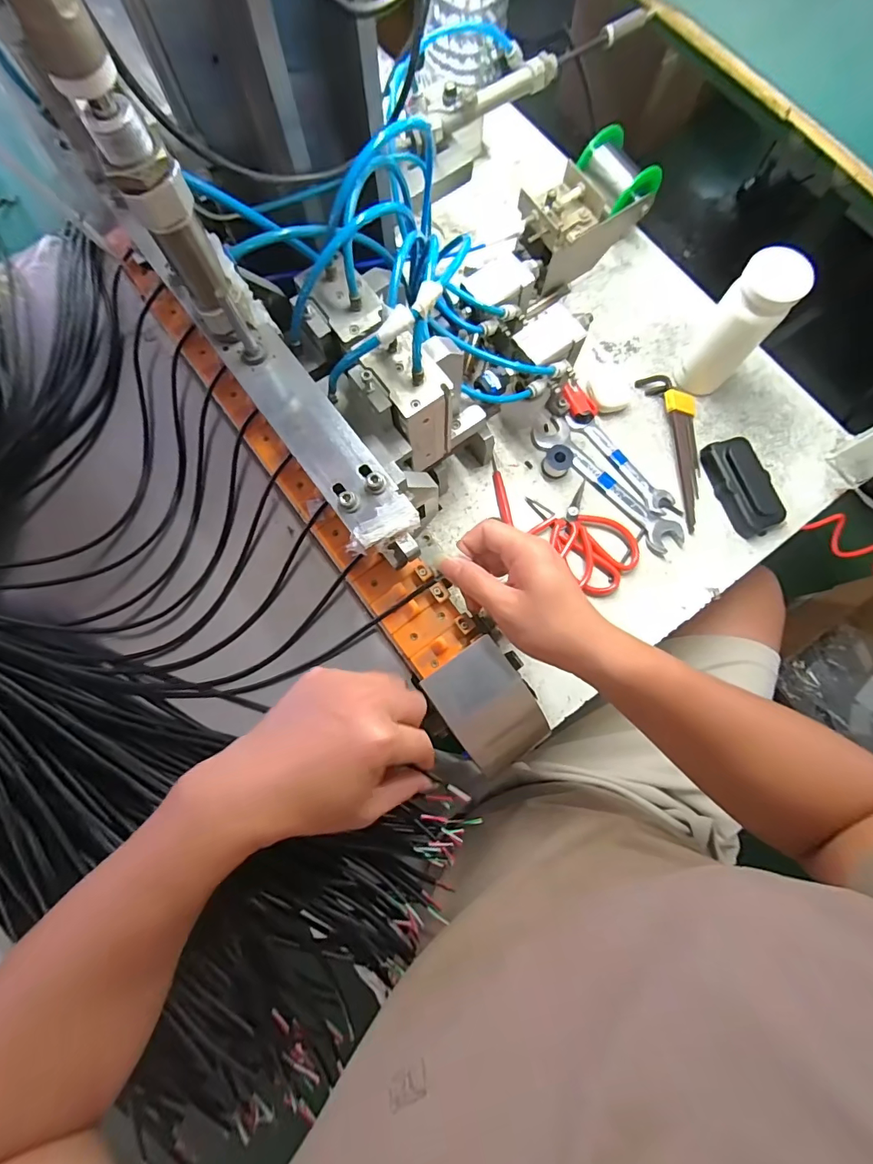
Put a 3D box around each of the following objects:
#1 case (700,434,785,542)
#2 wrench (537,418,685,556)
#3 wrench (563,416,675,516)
[{"bbox_3d":[0.332,-0.104,0.488,0.053,0.022,0.107,-15,79,-3],"label":"case"},{"bbox_3d":[0.187,-0.109,0.499,0.038,0.009,0.197,-44,82,-8],"label":"wrench"},{"bbox_3d":[0.204,-0.135,0.505,0.028,0.010,0.145,-38,81,-7],"label":"wrench"}]

